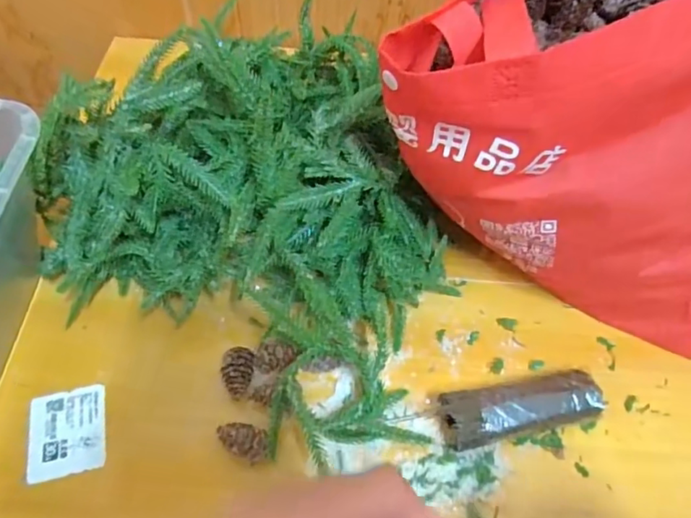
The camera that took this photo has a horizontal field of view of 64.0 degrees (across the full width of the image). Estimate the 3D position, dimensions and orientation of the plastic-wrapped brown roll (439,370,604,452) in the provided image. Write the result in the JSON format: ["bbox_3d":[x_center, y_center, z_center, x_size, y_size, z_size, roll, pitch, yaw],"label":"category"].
[{"bbox_3d":[0.119,0.103,0.376,0.108,0.030,0.035,-9,56,-8],"label":"plastic-wrapped brown roll"}]

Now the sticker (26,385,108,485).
[{"bbox_3d":[-0.187,0.114,0.371,0.048,0.004,0.057,-12,56,-10],"label":"sticker"}]

